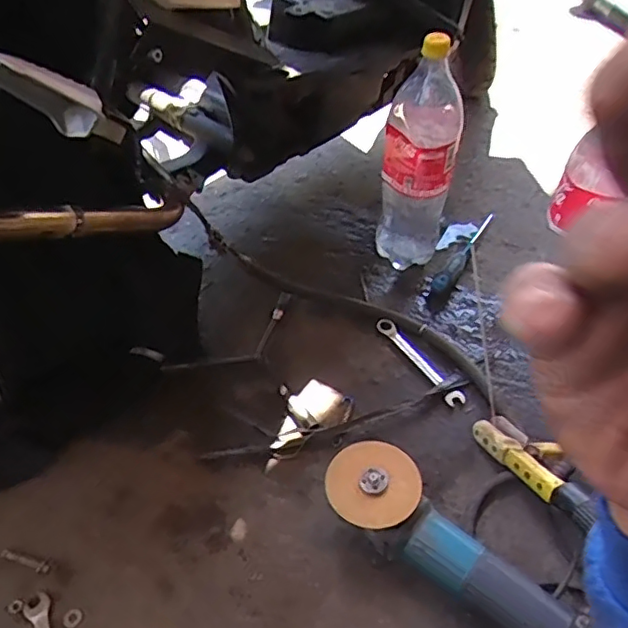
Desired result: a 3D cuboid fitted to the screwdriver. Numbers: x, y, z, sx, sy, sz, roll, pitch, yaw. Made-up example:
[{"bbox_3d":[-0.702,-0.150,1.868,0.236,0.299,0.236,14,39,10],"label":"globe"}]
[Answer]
[{"bbox_3d":[0.237,-0.099,0.951,0.028,0.033,0.206,26,53,18],"label":"screwdriver"}]

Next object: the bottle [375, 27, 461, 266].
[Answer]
[{"bbox_3d":[0.143,-0.203,0.828,0.099,0.333,0.086,10,50,5],"label":"bottle"}]

